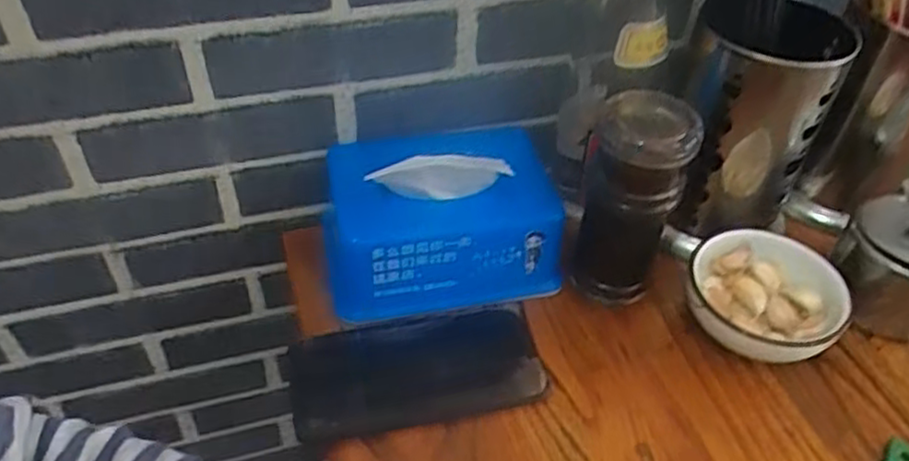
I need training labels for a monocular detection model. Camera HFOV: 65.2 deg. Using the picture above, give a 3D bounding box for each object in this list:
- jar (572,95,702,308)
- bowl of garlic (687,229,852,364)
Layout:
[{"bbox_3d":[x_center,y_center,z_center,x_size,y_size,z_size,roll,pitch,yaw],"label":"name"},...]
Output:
[{"bbox_3d":[0.114,-0.022,0.467,0.056,0.133,0.070,11,45,8],"label":"jar"},{"bbox_3d":[0.202,0.038,0.471,0.092,0.048,0.101,1,44,-1],"label":"bowl of garlic"}]

